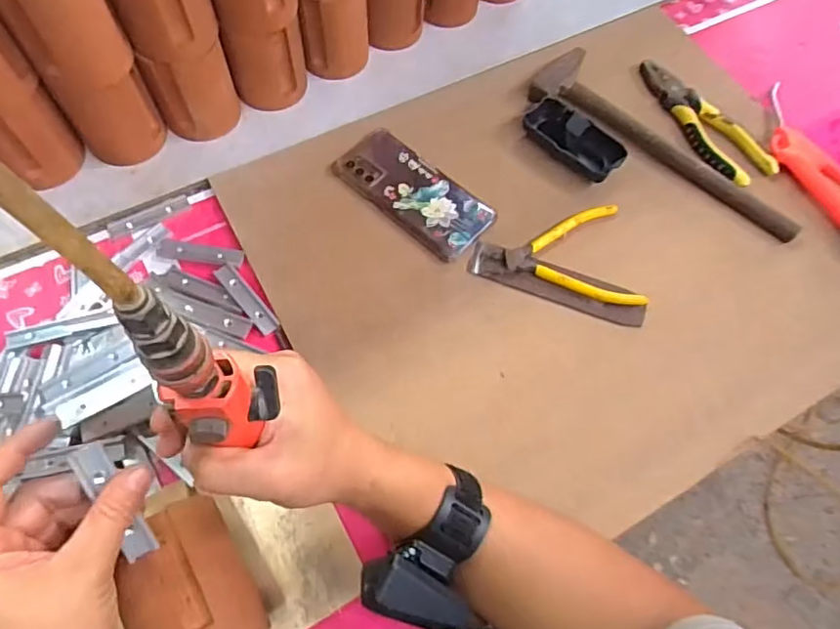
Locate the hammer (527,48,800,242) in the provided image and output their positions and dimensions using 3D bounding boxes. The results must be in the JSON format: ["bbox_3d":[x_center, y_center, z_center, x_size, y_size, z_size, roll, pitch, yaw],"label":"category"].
[{"bbox_3d":[0.262,-0.185,0.613,0.317,0.036,0.083,38,71,11],"label":"hammer"}]

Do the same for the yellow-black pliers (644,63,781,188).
[{"bbox_3d":[0.313,-0.219,0.637,0.055,0.030,0.189,-24,71,-12],"label":"yellow-black pliers"}]

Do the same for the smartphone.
[{"bbox_3d":[-0.007,-0.126,0.586,0.167,0.013,0.075,41,71,12],"label":"smartphone"}]

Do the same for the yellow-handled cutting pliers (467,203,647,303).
[{"bbox_3d":[0.129,-0.056,0.556,0.150,0.018,0.108,-2,68,-4],"label":"yellow-handled cutting pliers"}]

